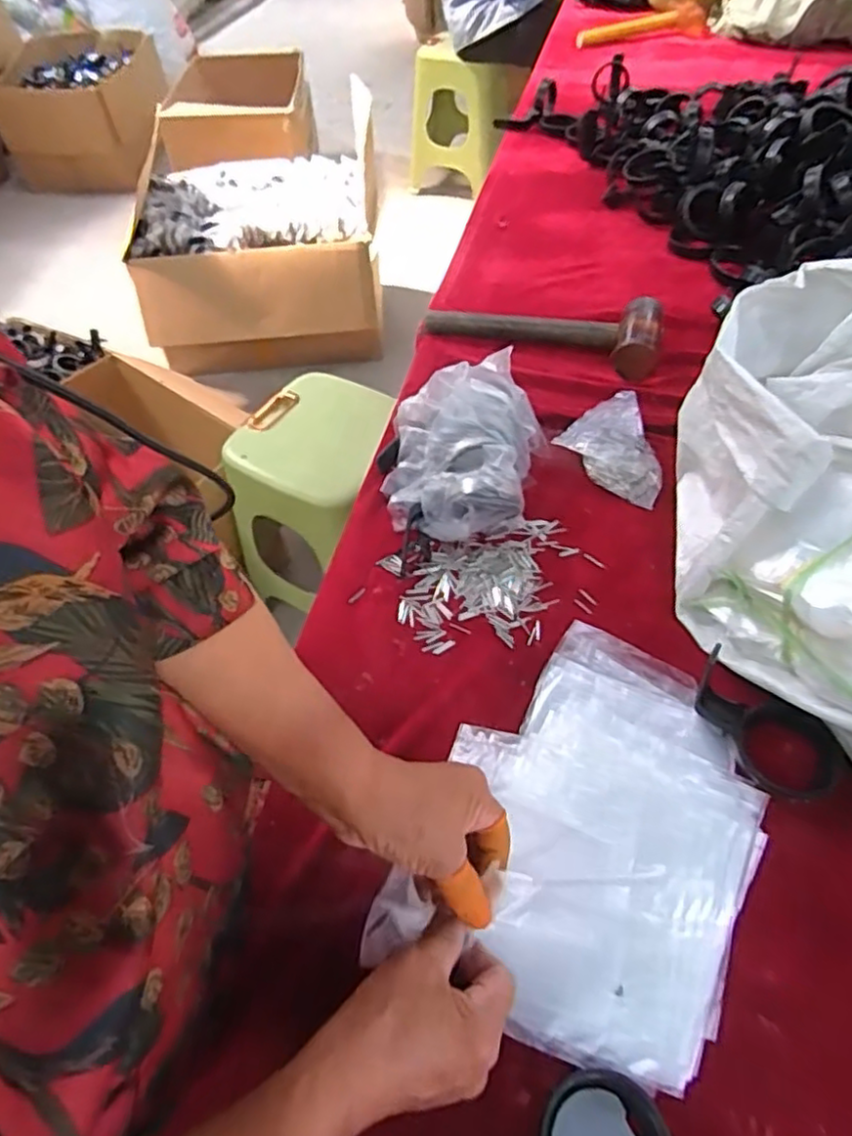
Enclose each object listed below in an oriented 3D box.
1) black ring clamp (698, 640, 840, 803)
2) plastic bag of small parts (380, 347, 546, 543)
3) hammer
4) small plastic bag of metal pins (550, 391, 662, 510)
[{"bbox_3d":[0.252,0.120,0.500,0.070,0.018,0.119,-35,58,-22],"label":"black ring clamp"},{"bbox_3d":[0.039,-0.118,0.649,0.145,0.103,0.178,4,52,6],"label":"plastic bag of small parts"},{"bbox_3d":[0.138,-0.302,0.818,0.294,0.048,0.102,13,54,12],"label":"hammer"},{"bbox_3d":[0.214,-0.132,0.696,0.110,0.028,0.127,-32,57,-20],"label":"small plastic bag of metal pins"}]

